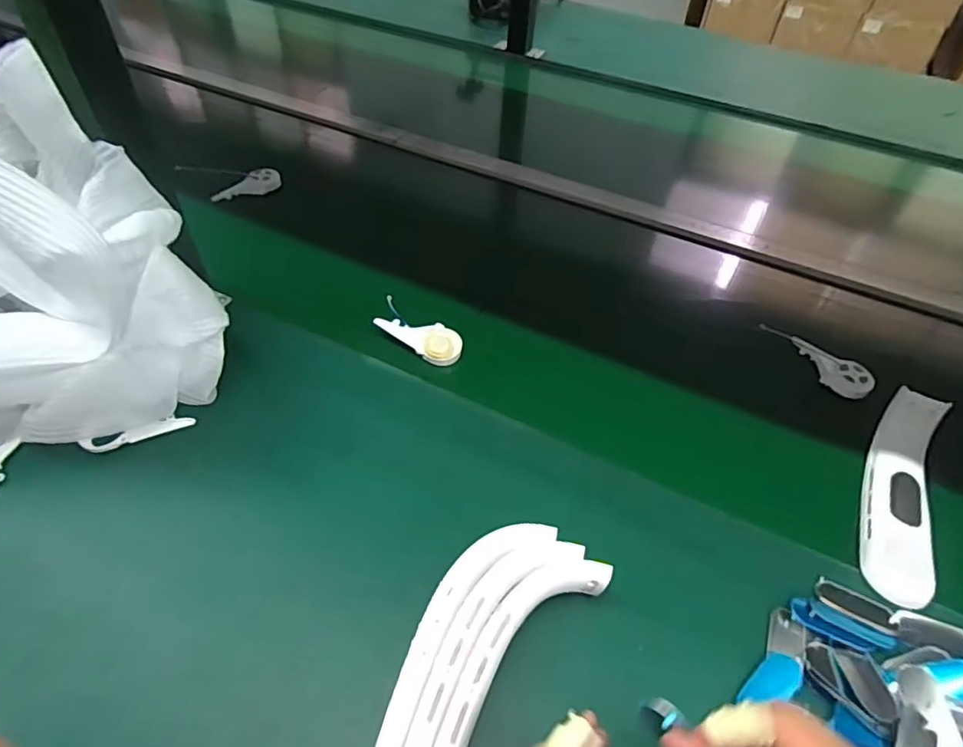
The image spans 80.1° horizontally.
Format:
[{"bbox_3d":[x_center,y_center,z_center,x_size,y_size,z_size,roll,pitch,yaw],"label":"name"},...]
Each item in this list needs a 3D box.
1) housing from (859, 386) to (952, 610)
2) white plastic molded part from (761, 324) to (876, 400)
[{"bbox_3d":[0.370,0.101,0.493,0.049,0.060,0.190,23,51,16],"label":"housing"},{"bbox_3d":[0.366,-0.020,0.632,0.039,0.021,0.132,-23,53,-22],"label":"white plastic molded part"}]

